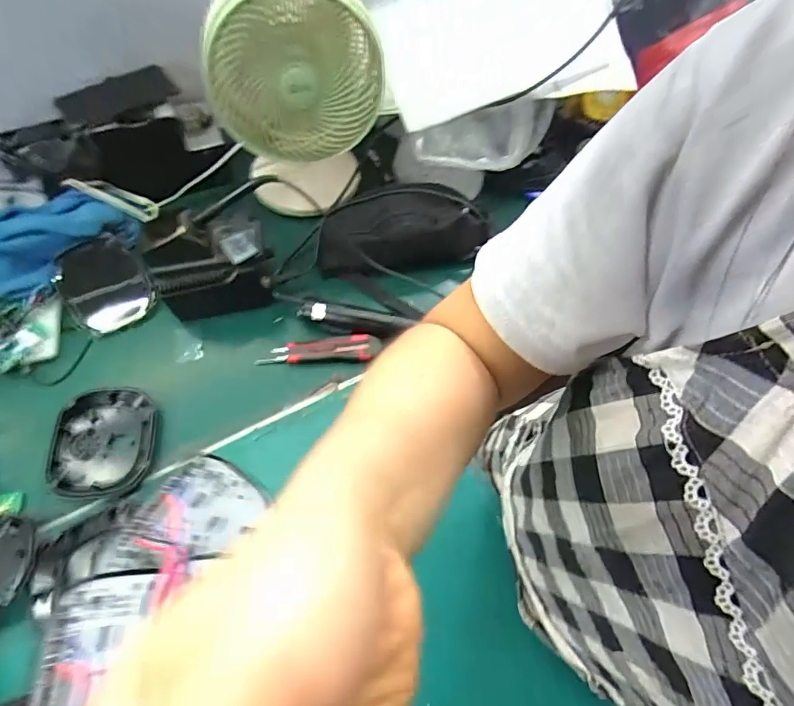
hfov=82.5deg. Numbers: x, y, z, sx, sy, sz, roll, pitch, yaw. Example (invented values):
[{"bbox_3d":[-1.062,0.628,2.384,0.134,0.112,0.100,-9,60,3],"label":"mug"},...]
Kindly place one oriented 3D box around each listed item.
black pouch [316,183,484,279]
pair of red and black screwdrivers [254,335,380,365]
[{"bbox_3d":[0.004,-0.206,0.720,0.255,0.086,0.127,-9,55,-3],"label":"black pouch"},{"bbox_3d":[-0.113,-0.006,0.660,0.176,0.014,0.036,-4,55,0],"label":"pair of red and black screwdrivers"}]

